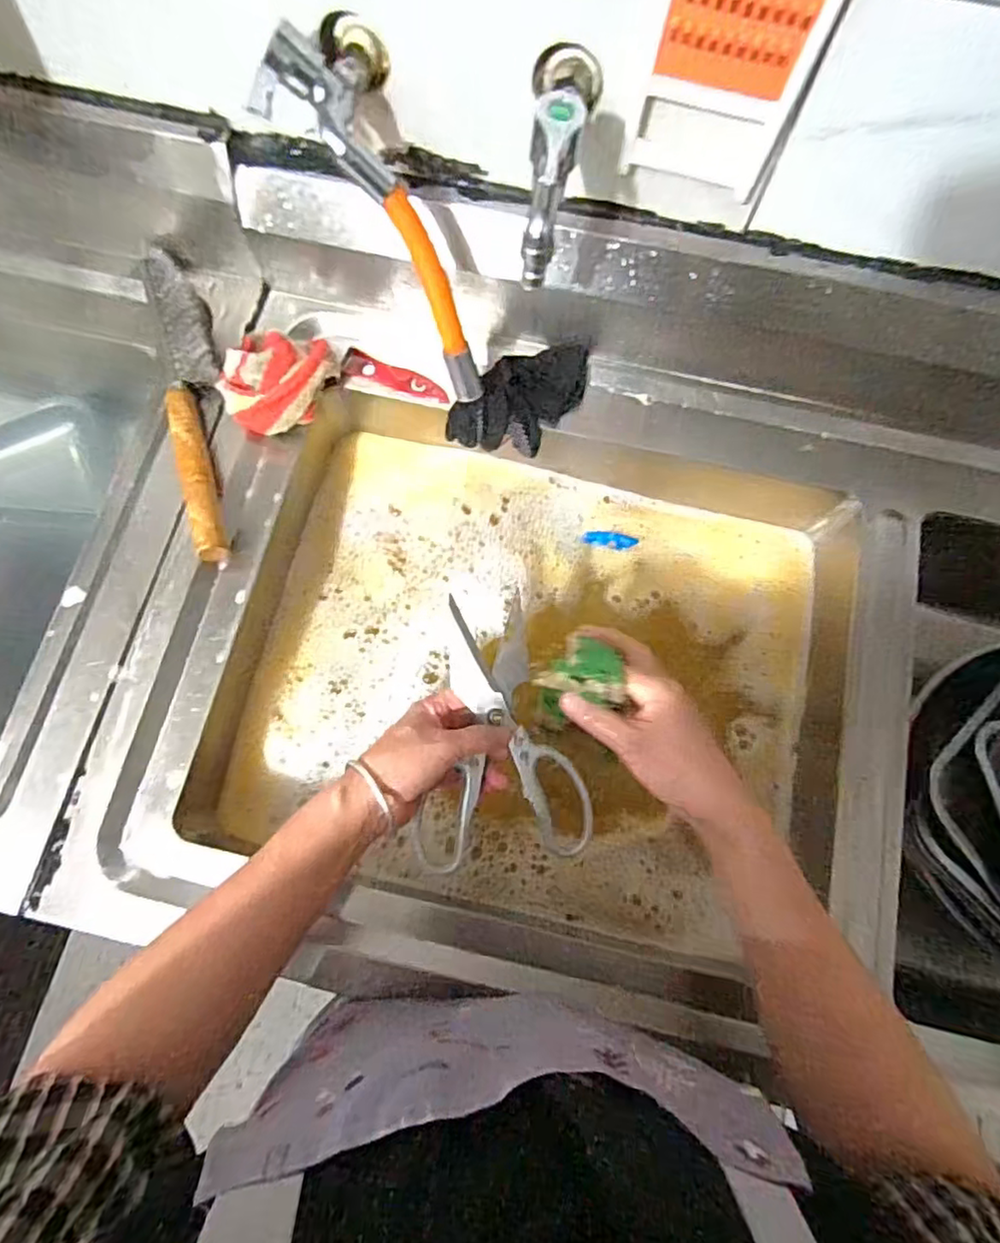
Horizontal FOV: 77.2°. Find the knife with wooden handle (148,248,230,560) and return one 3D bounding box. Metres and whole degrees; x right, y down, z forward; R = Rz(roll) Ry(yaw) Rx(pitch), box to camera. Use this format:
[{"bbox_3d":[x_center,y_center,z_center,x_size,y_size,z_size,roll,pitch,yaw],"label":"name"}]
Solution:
[{"bbox_3d":[-0.269,-0.207,0.547,0.048,0.033,0.325,-17,76,-6],"label":"knife with wooden handle"}]

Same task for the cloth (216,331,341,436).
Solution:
[{"bbox_3d":[-0.201,-0.223,0.555,0.103,0.043,0.103,-33,78,-10],"label":"cloth"}]

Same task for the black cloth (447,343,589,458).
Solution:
[{"bbox_3d":[0.023,-0.205,0.586,0.133,0.058,0.077,-39,79,-11],"label":"black cloth"}]

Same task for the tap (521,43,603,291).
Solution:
[{"bbox_3d":[0.040,-0.305,0.396,0.042,0.081,0.139,6,75,0],"label":"tap"}]

